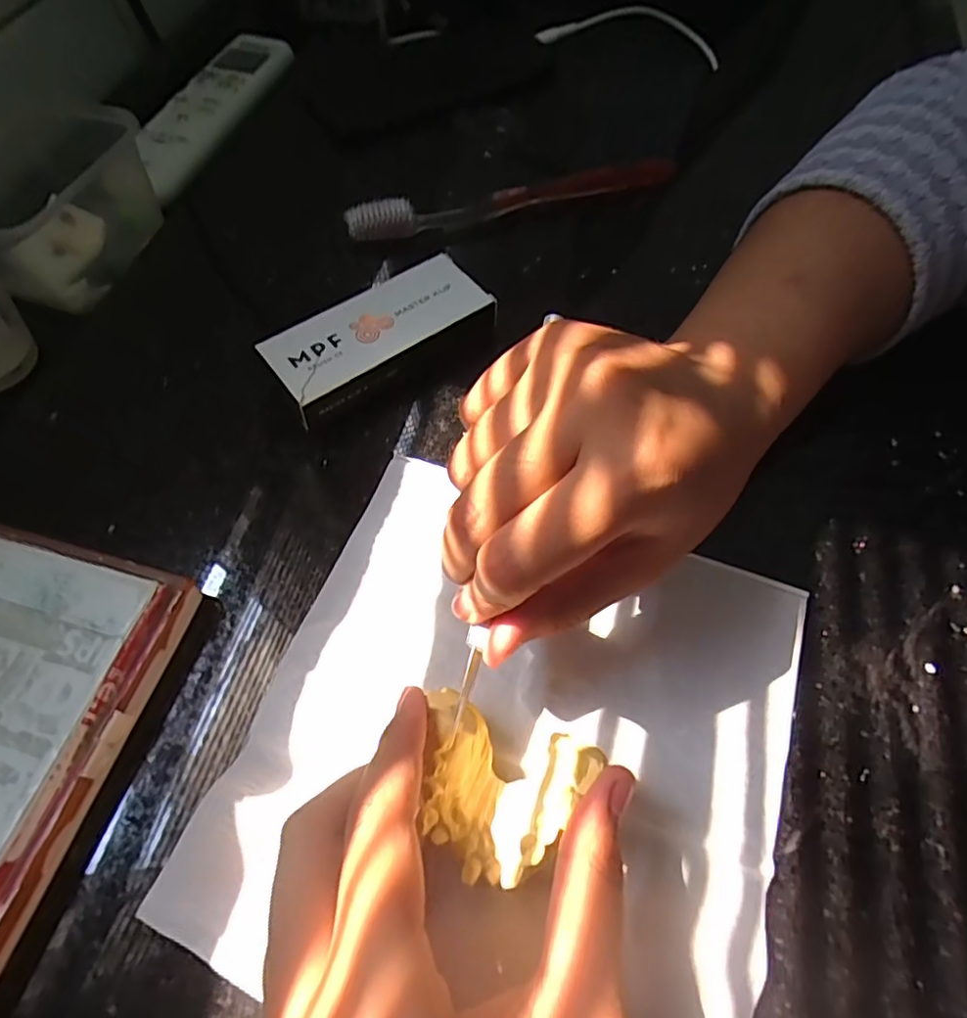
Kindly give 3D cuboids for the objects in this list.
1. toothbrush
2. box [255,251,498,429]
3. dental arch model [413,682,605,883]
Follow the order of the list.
[{"bbox_3d":[0.020,-0.173,0.331,0.191,0.018,0.019,-14,62,-7],"label":"toothbrush"},{"bbox_3d":[-0.046,-0.078,0.273,0.101,0.019,0.049,-37,67,-18],"label":"box"},{"bbox_3d":[0.002,0.082,0.172,0.048,0.025,0.041,20,63,10],"label":"dental arch model"}]

